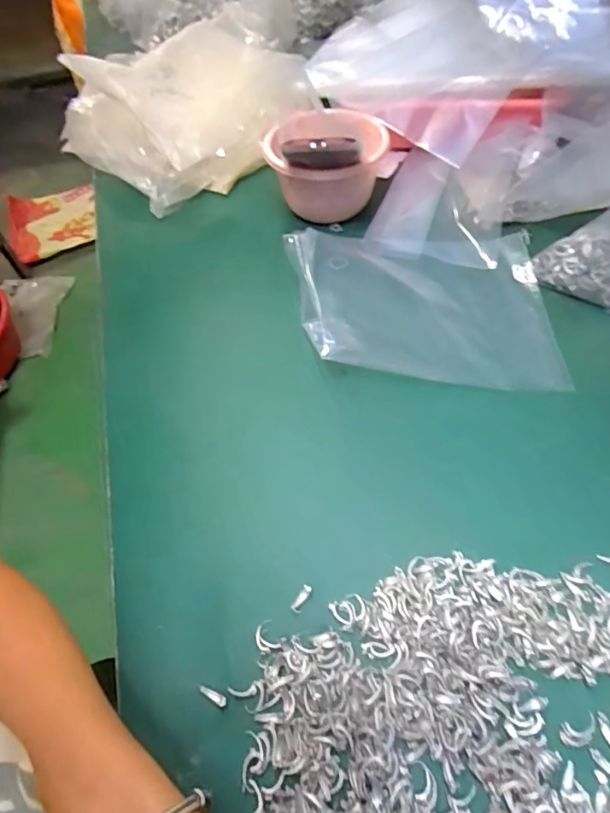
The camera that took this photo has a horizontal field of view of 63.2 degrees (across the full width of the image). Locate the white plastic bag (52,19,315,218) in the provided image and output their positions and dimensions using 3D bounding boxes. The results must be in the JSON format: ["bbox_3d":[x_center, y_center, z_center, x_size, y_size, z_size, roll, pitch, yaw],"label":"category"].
[{"bbox_3d":[-0.164,-0.429,0.715,0.353,0.130,0.270,-22,57,-11],"label":"white plastic bag"}]

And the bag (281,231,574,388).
[{"bbox_3d":[0.120,-0.113,0.518,0.270,0.039,0.206,1,55,4],"label":"bag"}]

